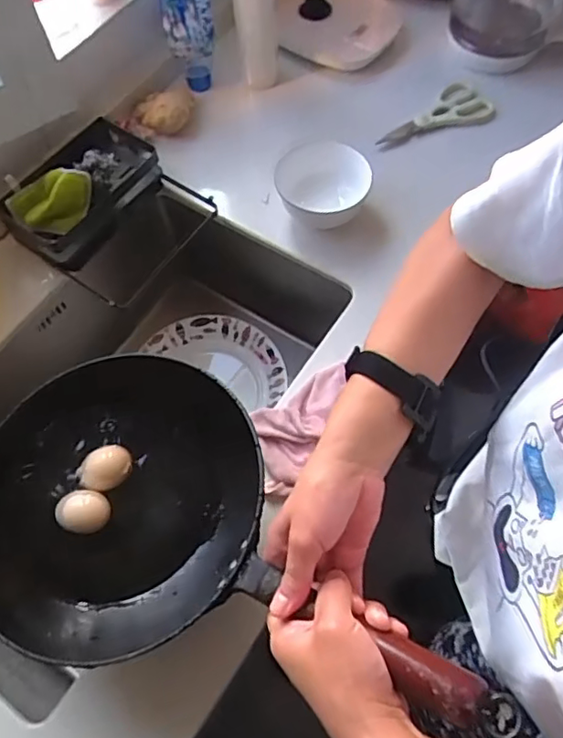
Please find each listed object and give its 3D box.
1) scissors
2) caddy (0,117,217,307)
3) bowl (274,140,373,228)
[{"bbox_3d":[0.230,-0.372,0.862,0.189,0.009,0.082,-34,67,-14],"label":"scissors"},{"bbox_3d":[-0.232,-0.224,0.762,0.202,0.091,0.213,29,68,15],"label":"caddy"},{"bbox_3d":[0.055,-0.244,0.773,0.122,0.064,0.101,7,64,5],"label":"bowl"}]

